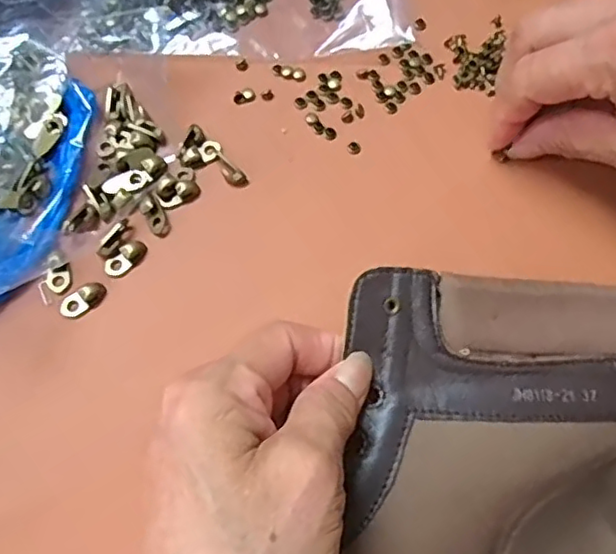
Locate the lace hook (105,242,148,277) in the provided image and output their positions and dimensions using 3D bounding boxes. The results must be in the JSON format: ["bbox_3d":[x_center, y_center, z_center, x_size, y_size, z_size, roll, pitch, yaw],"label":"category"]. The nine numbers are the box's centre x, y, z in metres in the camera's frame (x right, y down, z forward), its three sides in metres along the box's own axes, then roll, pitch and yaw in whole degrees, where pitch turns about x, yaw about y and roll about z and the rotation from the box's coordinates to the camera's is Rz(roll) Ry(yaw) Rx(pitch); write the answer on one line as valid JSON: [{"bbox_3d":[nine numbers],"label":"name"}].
[{"bbox_3d":[-0.075,-0.008,0.255,0.019,0.004,0.008,-38,76,-13],"label":"lace hook"}]

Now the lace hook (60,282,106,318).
[{"bbox_3d":[-0.090,0.009,0.250,0.018,0.004,0.009,-37,75,-13],"label":"lace hook"}]

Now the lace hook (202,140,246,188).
[{"bbox_3d":[-0.037,-0.050,0.270,0.010,0.008,0.027,-35,75,-12],"label":"lace hook"}]

